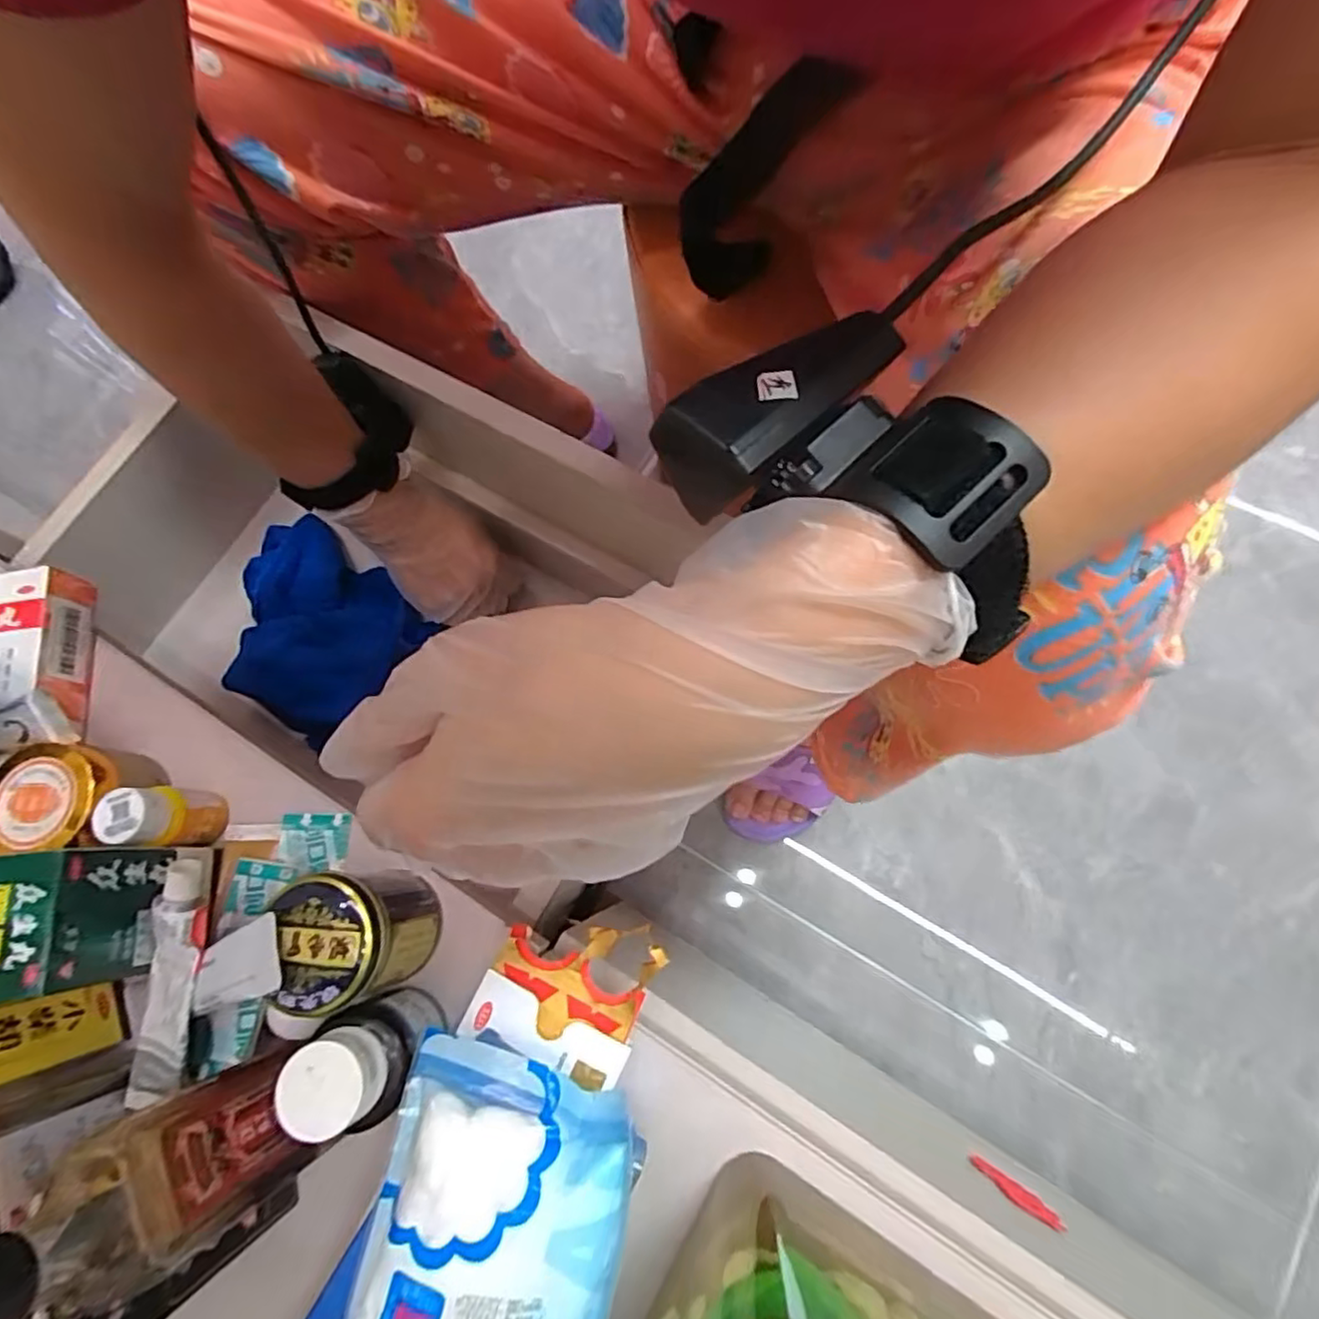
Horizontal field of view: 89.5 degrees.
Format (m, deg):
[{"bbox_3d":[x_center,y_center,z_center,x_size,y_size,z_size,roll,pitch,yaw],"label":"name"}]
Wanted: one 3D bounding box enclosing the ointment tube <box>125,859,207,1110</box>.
[{"bbox_3d":[-0.201,0.134,0.273,0.027,0.010,0.105,13,95,5],"label":"ointment tube"}]

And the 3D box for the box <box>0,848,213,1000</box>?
[{"bbox_3d":[-0.241,0.106,0.275,0.055,0.077,0.050,-4,73,2],"label":"box"}]

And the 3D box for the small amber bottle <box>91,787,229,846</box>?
[{"bbox_3d":[-0.231,0.073,0.312,0.026,0.047,0.025,0,74,4],"label":"small amber bottle"}]

